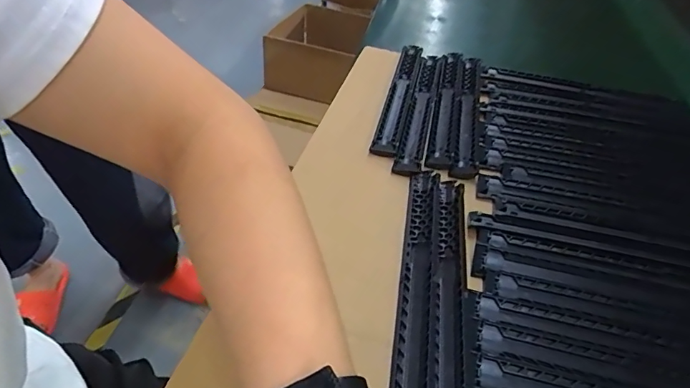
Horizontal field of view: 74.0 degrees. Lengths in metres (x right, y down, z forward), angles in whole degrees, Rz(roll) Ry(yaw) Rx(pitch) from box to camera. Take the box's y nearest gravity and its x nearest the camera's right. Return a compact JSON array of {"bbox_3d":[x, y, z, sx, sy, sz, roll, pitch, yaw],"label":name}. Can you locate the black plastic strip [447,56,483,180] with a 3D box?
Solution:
[{"bbox_3d":[0.130,-0.090,0.483,0.024,0.006,0.221,10,43,10],"label":"black plastic strip"}]

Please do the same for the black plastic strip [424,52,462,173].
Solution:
[{"bbox_3d":[0.111,-0.098,0.496,0.021,0.008,0.228,10,43,10],"label":"black plastic strip"}]

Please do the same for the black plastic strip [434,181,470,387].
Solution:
[{"bbox_3d":[0.071,0.067,0.306,0.022,0.007,0.233,8,42,7],"label":"black plastic strip"}]

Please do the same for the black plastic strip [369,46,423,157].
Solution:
[{"bbox_3d":[0.061,-0.114,0.505,0.023,0.008,0.230,10,43,10],"label":"black plastic strip"}]

